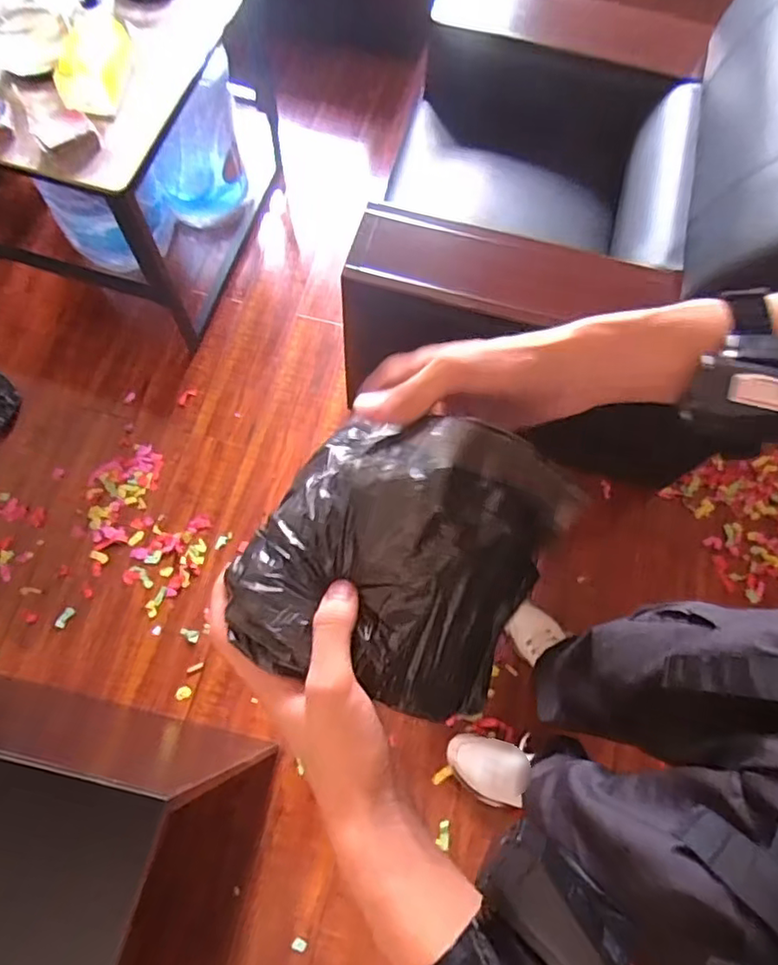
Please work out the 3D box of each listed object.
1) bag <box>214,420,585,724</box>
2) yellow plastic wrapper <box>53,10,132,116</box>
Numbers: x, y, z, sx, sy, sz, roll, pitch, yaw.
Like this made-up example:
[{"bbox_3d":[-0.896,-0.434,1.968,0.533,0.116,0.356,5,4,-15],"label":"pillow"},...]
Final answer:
[{"bbox_3d":[0.006,0.035,0.318,0.148,0.098,0.151,25,69,9],"label":"bag"},{"bbox_3d":[-0.551,-0.781,1.111,0.120,0.080,0.173,3,70,-1],"label":"yellow plastic wrapper"}]

